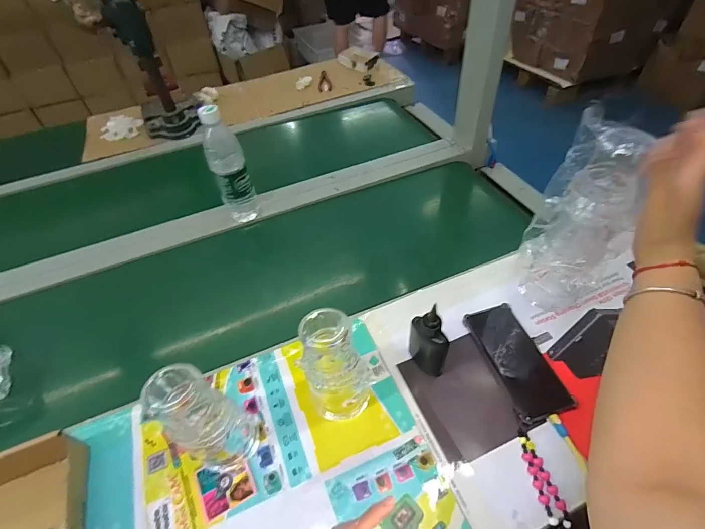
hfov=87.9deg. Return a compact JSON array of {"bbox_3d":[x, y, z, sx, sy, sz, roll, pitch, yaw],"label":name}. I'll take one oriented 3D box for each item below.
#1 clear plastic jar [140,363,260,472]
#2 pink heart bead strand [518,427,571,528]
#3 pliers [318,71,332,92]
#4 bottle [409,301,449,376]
[{"bbox_3d":[-0.160,0.171,0.401,0.071,0.178,0.057,-31,54,-21],"label":"clear plastic jar"},{"bbox_3d":[0.215,0.243,0.420,0.023,0.006,0.099,-11,49,-5],"label":"pink heart bead strand"},{"bbox_3d":[-0.091,-0.586,1.172,0.043,0.020,0.116,-7,48,-3],"label":"pliers"},{"bbox_3d":[0.100,0.096,0.474,0.054,0.126,0.024,21,54,21],"label":"bottle"}]

